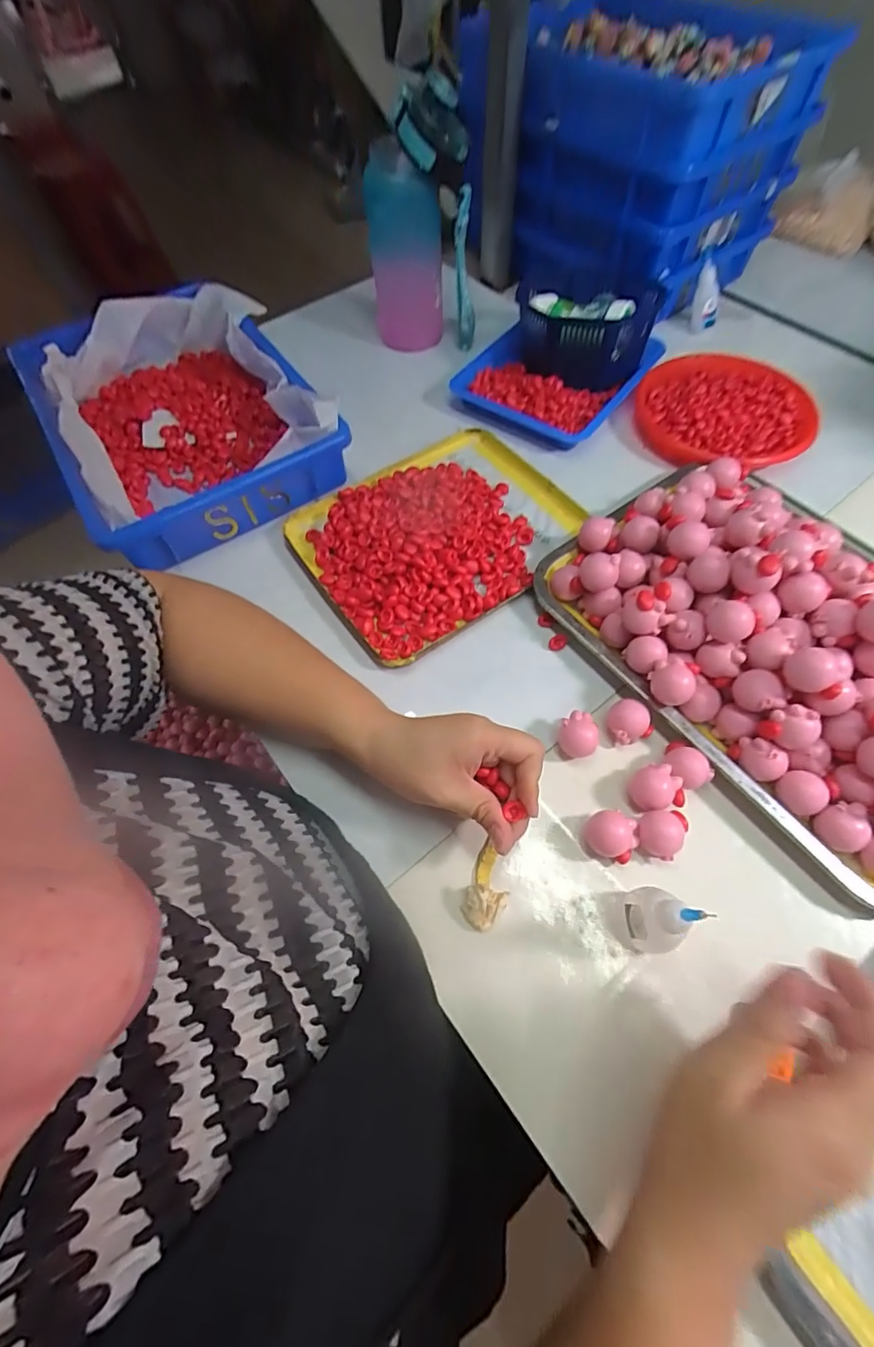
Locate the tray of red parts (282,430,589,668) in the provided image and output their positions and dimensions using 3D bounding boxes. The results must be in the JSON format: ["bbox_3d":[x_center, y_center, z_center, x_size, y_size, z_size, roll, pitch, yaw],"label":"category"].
[{"bbox_3d":[0.002,-0.137,0.478,0.244,0.028,0.206,-32,66,-16],"label":"tray of red parts"}]

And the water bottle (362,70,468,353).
[{"bbox_3d":[-0.024,-0.499,0.580,0.109,0.227,0.073,-12,62,-5],"label":"water bottle"}]

